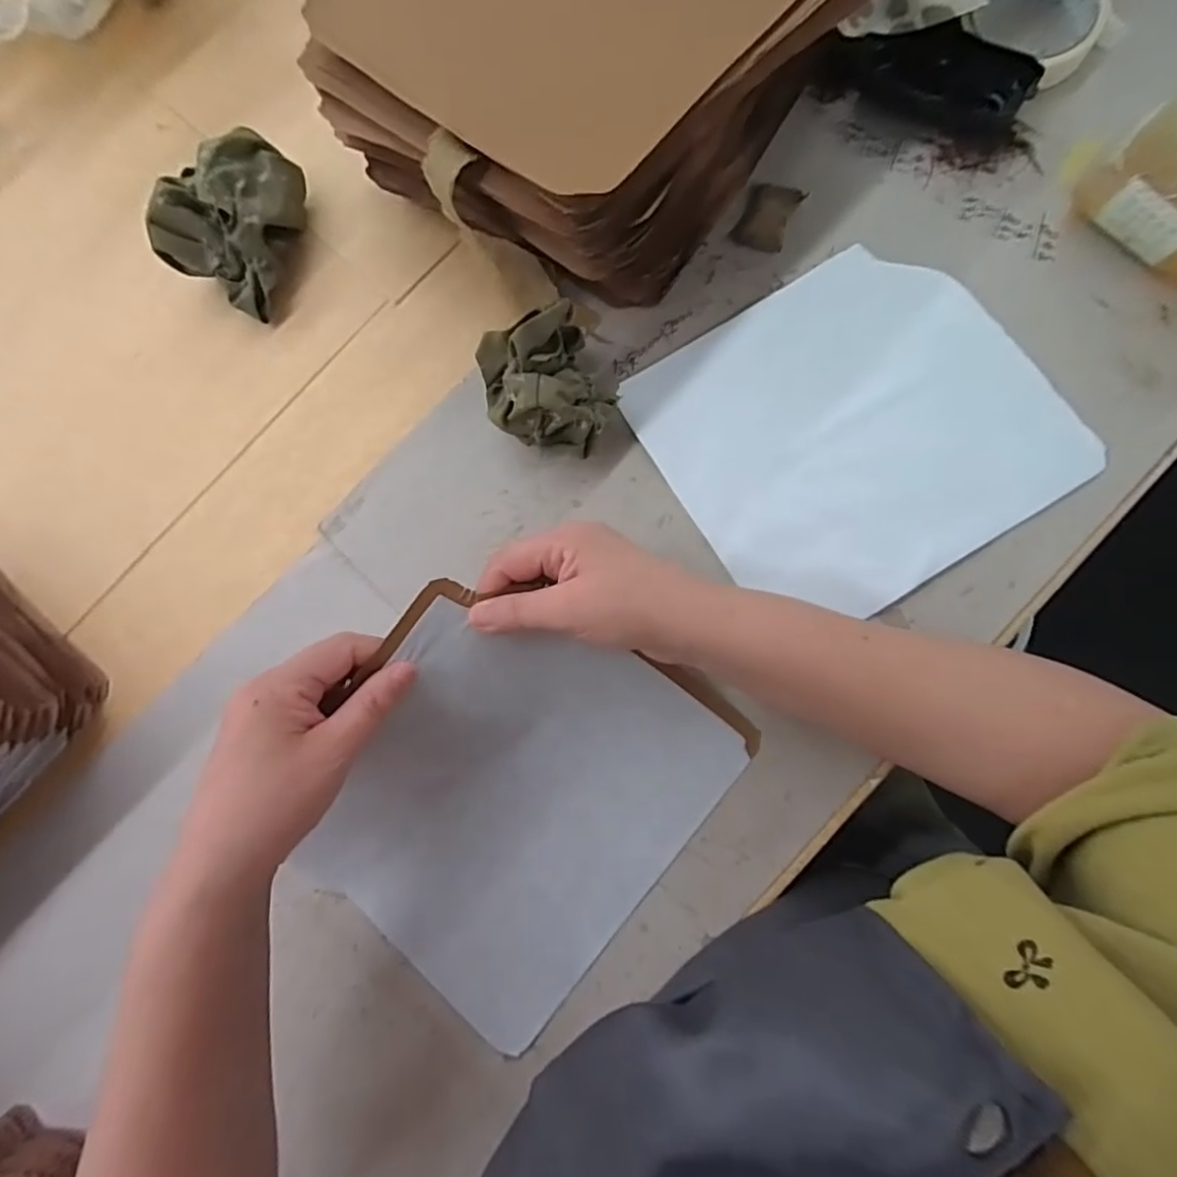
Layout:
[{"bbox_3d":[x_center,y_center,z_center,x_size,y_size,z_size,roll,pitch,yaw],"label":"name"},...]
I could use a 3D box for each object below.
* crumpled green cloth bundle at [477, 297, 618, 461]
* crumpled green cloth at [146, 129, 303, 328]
[{"bbox_3d":[-0.027,-0.122,0.387,0.072,0.060,0.079,-1,82,5],"label":"crumpled green cloth bundle"},{"bbox_3d":[-0.247,-0.260,0.432,0.069,0.061,0.110,22,84,8],"label":"crumpled green cloth"}]

